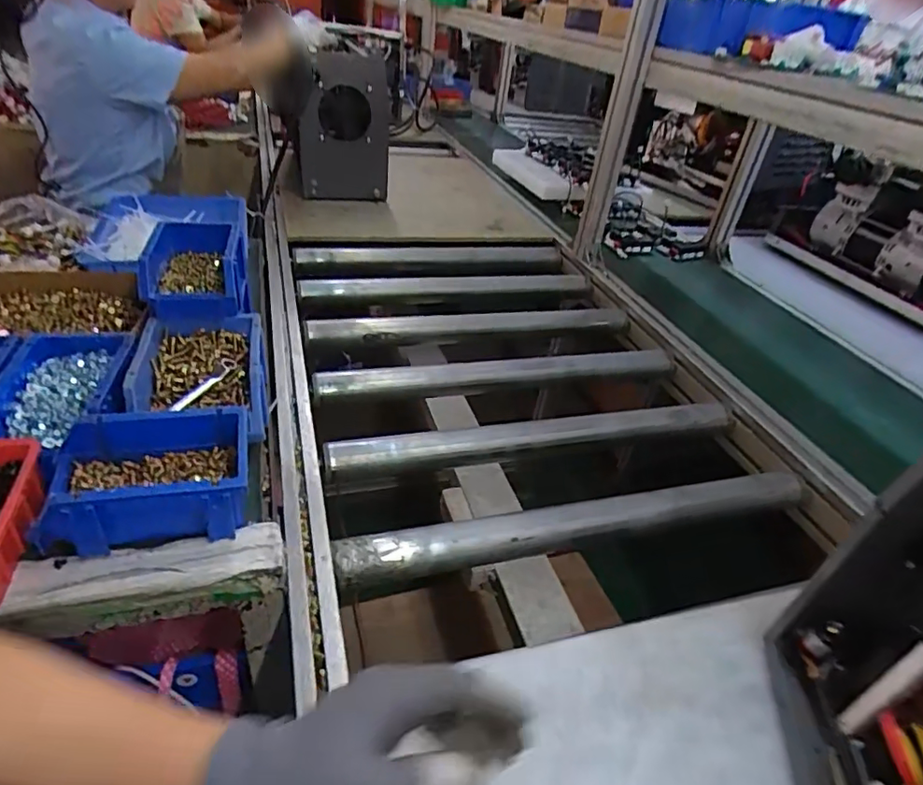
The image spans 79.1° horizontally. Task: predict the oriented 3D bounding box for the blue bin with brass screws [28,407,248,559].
[{"bbox_3d":[-0.268,0.078,0.483,0.160,0.073,0.105,-7,38,-20],"label":"blue bin with brass screws"}]

